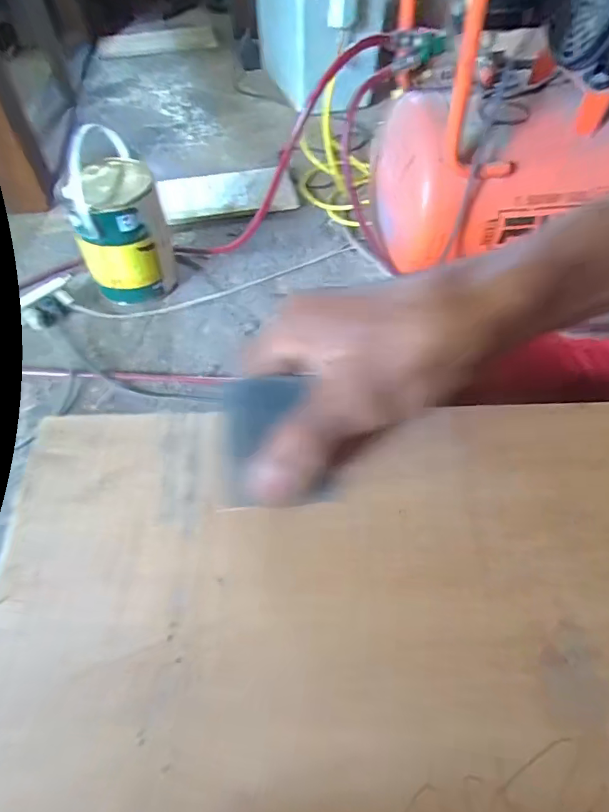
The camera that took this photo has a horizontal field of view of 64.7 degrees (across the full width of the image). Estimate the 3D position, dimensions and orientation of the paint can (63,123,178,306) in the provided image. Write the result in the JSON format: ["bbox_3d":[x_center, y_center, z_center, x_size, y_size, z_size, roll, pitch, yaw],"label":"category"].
[{"bbox_3d":[-0.342,-0.337,0.893,0.159,0.245,0.159,-18,55,-14],"label":"paint can"}]

